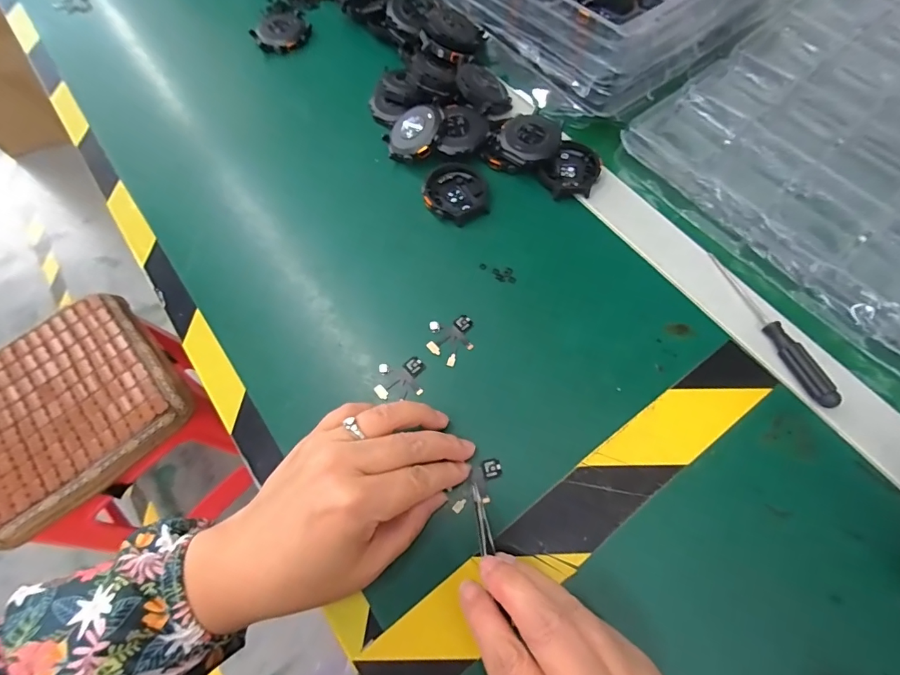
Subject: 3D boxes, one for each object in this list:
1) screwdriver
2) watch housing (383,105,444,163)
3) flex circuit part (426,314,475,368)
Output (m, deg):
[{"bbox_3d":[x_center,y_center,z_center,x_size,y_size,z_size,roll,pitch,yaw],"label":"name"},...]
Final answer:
[{"bbox_3d":[0.214,-0.009,0.290,0.015,0.011,0.120,-19,66,-6],"label":"screwdriver"},{"bbox_3d":[-0.030,-0.168,0.357,0.052,0.010,0.052,-6,75,25],"label":"watch housing"},{"bbox_3d":[0.002,-0.001,0.297,0.036,0.004,0.031,-39,70,-14],"label":"flex circuit part"}]

